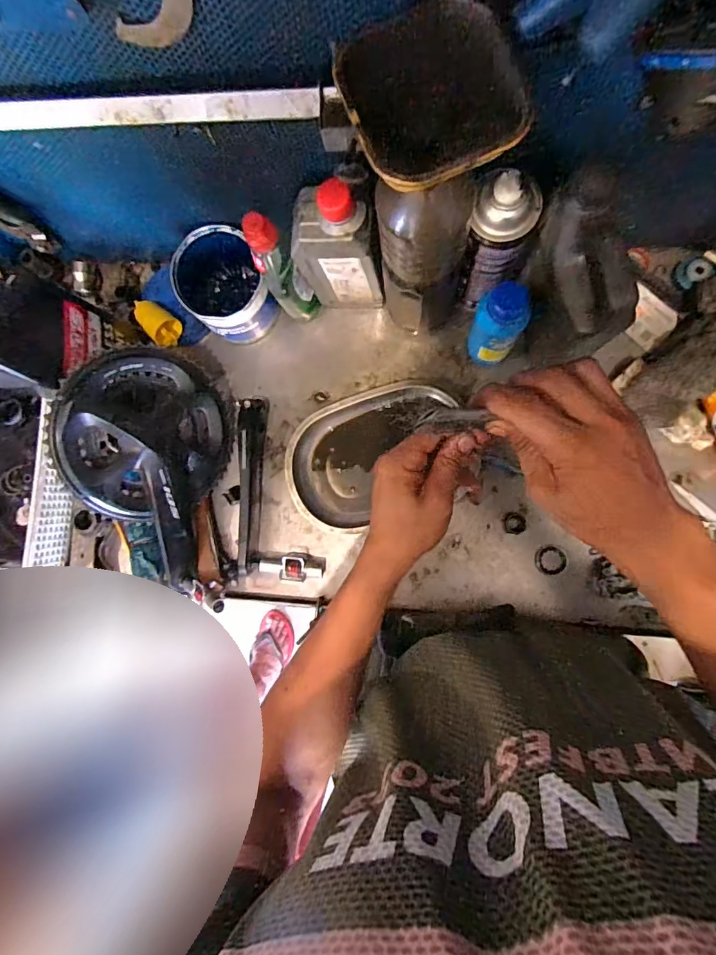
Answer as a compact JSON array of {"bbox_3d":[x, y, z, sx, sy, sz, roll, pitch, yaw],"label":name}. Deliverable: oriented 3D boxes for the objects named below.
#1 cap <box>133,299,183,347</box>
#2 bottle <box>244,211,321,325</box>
[{"bbox_3d":[-0.250,-0.196,0.598,0.035,0.038,0.071,-43,82,5],"label":"cap"},{"bbox_3d":[-0.081,-0.218,0.512,0.037,0.175,0.039,-38,82,5],"label":"bottle"}]

